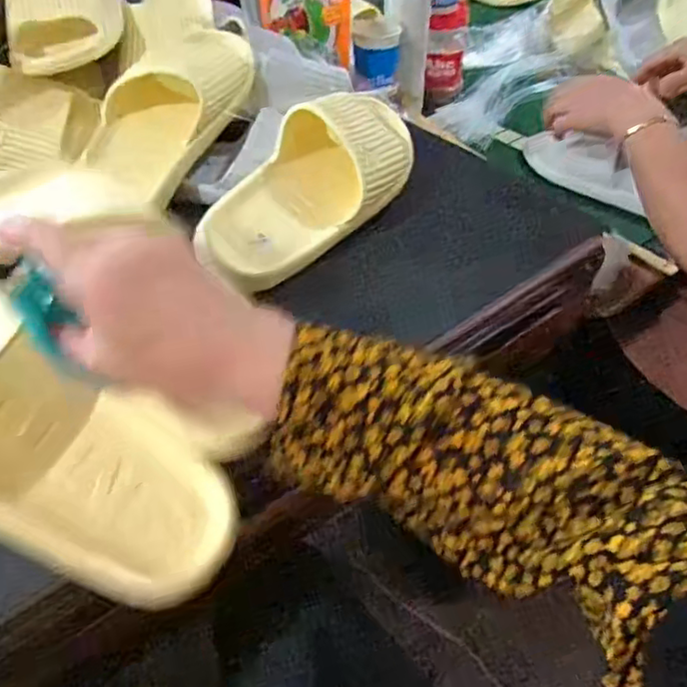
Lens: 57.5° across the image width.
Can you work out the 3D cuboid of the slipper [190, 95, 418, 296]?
[{"bbox_3d":[-0.023,-0.140,0.537,0.098,0.090,0.255,29,64,26],"label":"slipper"}]

